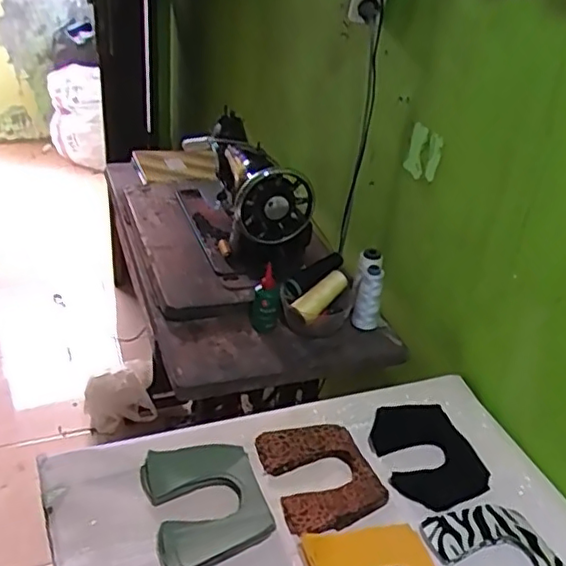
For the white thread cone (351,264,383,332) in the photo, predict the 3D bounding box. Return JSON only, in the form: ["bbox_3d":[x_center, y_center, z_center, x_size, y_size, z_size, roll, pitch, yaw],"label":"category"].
[{"bbox_3d":[0.141,0.033,1.060,0.040,0.122,0.040,9,32,6],"label":"white thread cone"}]

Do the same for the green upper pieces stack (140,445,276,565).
[{"bbox_3d":[-0.086,0.250,0.728,0.129,0.022,0.150,-8,35,-20],"label":"green upper pieces stack"}]

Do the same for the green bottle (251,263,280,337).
[{"bbox_3d":[-0.030,0.025,1.034,0.042,0.099,0.049,-8,34,-19],"label":"green bottle"}]

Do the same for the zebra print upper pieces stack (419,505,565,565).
[{"bbox_3d":[0.241,0.309,0.695,0.128,0.011,0.152,-10,35,-22],"label":"zebra print upper pieces stack"}]

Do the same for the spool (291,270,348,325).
[{"bbox_3d":[0.064,0.020,1.054,0.035,0.033,0.125,28,52,31],"label":"spool"}]

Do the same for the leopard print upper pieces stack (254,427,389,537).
[{"bbox_3d":[0.050,0.238,0.790,0.131,0.015,0.147,-8,34,-19],"label":"leopard print upper pieces stack"}]

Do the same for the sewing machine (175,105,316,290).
[{"bbox_3d":[-0.072,-0.160,1.206,0.145,0.220,0.471,-8,34,-19],"label":"sewing machine"}]

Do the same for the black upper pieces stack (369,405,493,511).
[{"bbox_3d":[0.190,0.225,0.841,0.123,0.019,0.167,-7,34,-19],"label":"black upper pieces stack"}]

